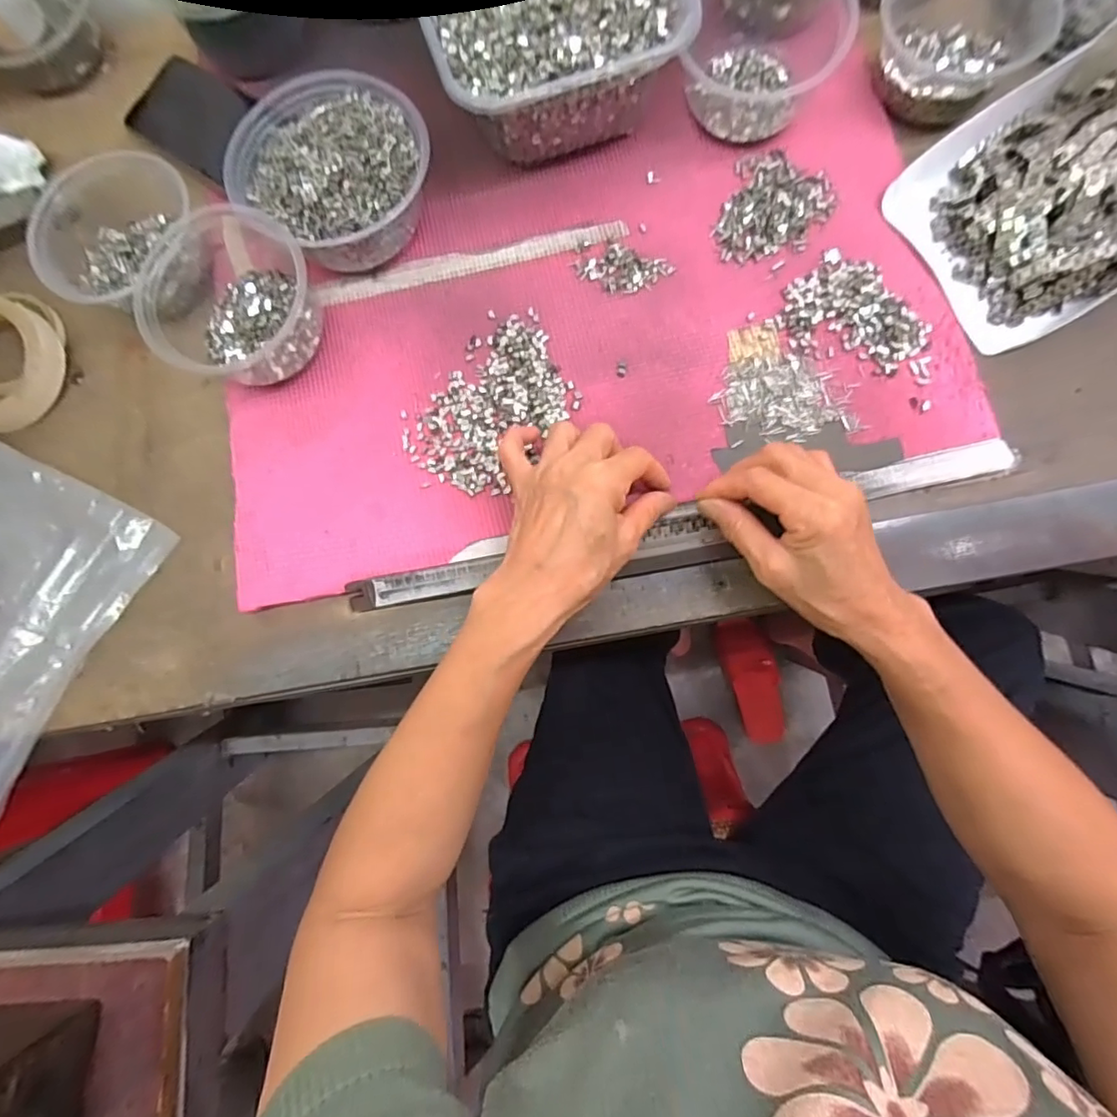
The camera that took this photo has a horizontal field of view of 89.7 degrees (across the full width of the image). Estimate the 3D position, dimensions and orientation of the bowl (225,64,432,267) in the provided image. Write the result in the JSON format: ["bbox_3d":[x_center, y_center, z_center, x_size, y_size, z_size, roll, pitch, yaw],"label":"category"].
[{"bbox_3d":[-0.160,-0.279,0.406,0.134,0.060,0.122,0,82,3],"label":"bowl"}]

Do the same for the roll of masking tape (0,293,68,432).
[{"bbox_3d":[-0.432,-0.150,0.424,0.101,0.024,0.101,0,82,3],"label":"roll of masking tape"}]

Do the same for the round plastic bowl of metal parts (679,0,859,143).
[{"bbox_3d":[0.147,-0.379,0.404,0.106,0.061,0.124,7,82,4],"label":"round plastic bowl of metal parts"}]

